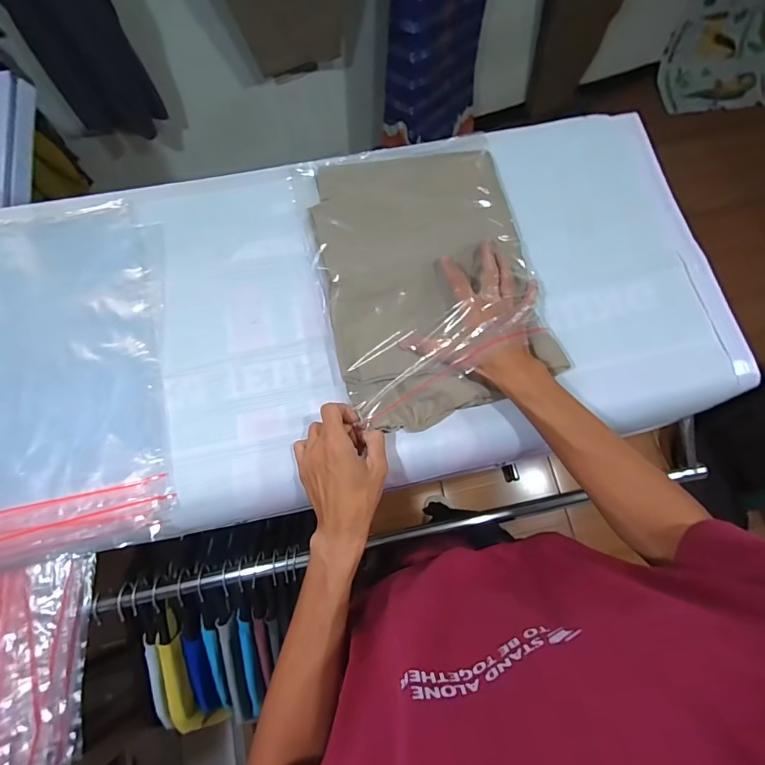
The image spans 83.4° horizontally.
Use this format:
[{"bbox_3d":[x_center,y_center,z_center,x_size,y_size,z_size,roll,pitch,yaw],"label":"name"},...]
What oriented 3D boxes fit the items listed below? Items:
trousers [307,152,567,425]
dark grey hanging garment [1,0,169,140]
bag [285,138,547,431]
[{"bbox_3d":[0.058,-0.139,0.552,0.257,0.035,0.368,-12,73,-5],"label":"trousers"},{"bbox_3d":[-0.736,-0.817,1.014,0.247,0.496,0.068,-1,67,3],"label":"dark grey hanging garment"},{"bbox_3d":[0.053,-0.158,0.559,0.275,0.035,0.364,-15,74,-6],"label":"bag"}]

